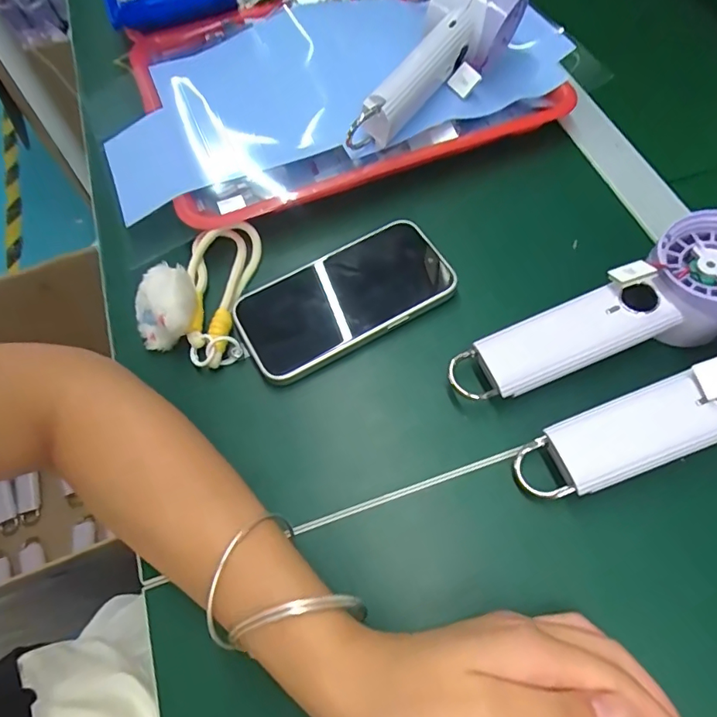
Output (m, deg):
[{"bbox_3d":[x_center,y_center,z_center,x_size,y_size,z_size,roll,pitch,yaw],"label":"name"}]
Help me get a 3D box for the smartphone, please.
[{"bbox_3d":[-0.009,-0.043,0.347,0.146,0.013,0.071,-27,65,-12],"label":"smartphone"}]

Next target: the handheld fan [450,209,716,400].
[{"bbox_3d":[0.153,-0.022,0.312,0.192,0.045,0.058,-25,64,4],"label":"handheld fan"}]

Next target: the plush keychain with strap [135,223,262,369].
[{"bbox_3d":[-0.110,-0.053,0.336,0.067,0.033,0.104,3,63,3],"label":"plush keychain with strap"}]

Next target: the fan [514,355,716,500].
[{"bbox_3d":[0.187,0.032,0.287,0.201,0.054,0.062,-24,63,6],"label":"fan"}]

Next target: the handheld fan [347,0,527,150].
[{"bbox_3d":[0.064,-0.227,0.386,0.060,0.066,0.184,26,66,14],"label":"handheld fan"}]

